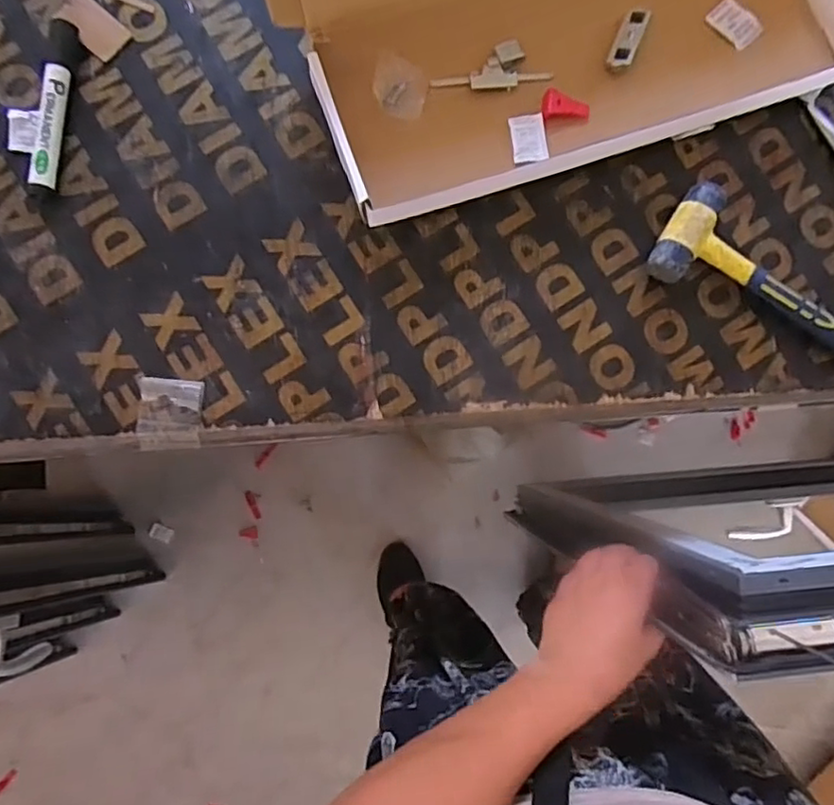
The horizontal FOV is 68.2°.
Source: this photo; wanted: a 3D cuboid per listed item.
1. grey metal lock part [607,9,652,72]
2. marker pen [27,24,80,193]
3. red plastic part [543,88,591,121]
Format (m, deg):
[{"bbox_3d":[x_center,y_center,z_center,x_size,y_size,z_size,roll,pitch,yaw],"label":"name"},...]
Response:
[{"bbox_3d":[0.164,-0.281,0.479,0.019,0.013,0.050,24,84,-2],"label":"grey metal lock part"},{"bbox_3d":[-0.265,-0.216,0.446,0.022,0.015,0.130,6,85,-4],"label":"marker pen"},{"bbox_3d":[0.115,-0.230,0.473,0.037,0.007,0.023,-2,85,-5],"label":"red plastic part"}]

